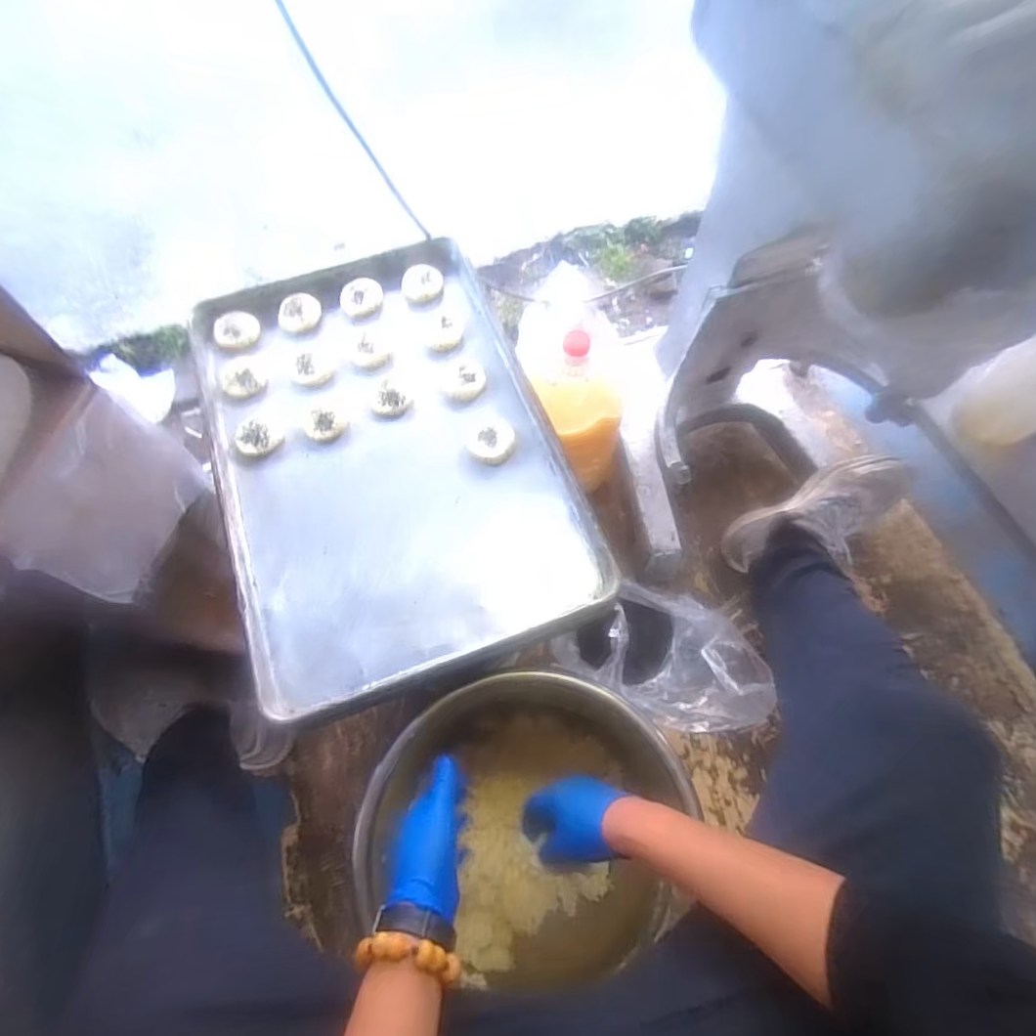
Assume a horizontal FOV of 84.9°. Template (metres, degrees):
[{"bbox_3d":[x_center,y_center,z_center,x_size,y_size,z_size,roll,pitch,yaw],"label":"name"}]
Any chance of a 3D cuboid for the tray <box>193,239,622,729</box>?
[{"bbox_3d":[-0.166,-0.091,0.709,0.394,0.055,0.578,-18,66,-9],"label":"tray"}]

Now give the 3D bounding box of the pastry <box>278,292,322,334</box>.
[{"bbox_3d":[-0.307,-0.289,0.798,0.051,0.020,0.059,10,65,4],"label":"pastry"}]

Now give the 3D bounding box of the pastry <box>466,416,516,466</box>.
[{"bbox_3d":[-0.034,-0.097,0.700,0.059,0.016,0.063,1,65,0],"label":"pastry"}]

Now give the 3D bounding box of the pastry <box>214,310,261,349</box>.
[{"bbox_3d":[-0.384,-0.258,0.774,0.058,0.020,0.049,-31,69,-14],"label":"pastry"}]

